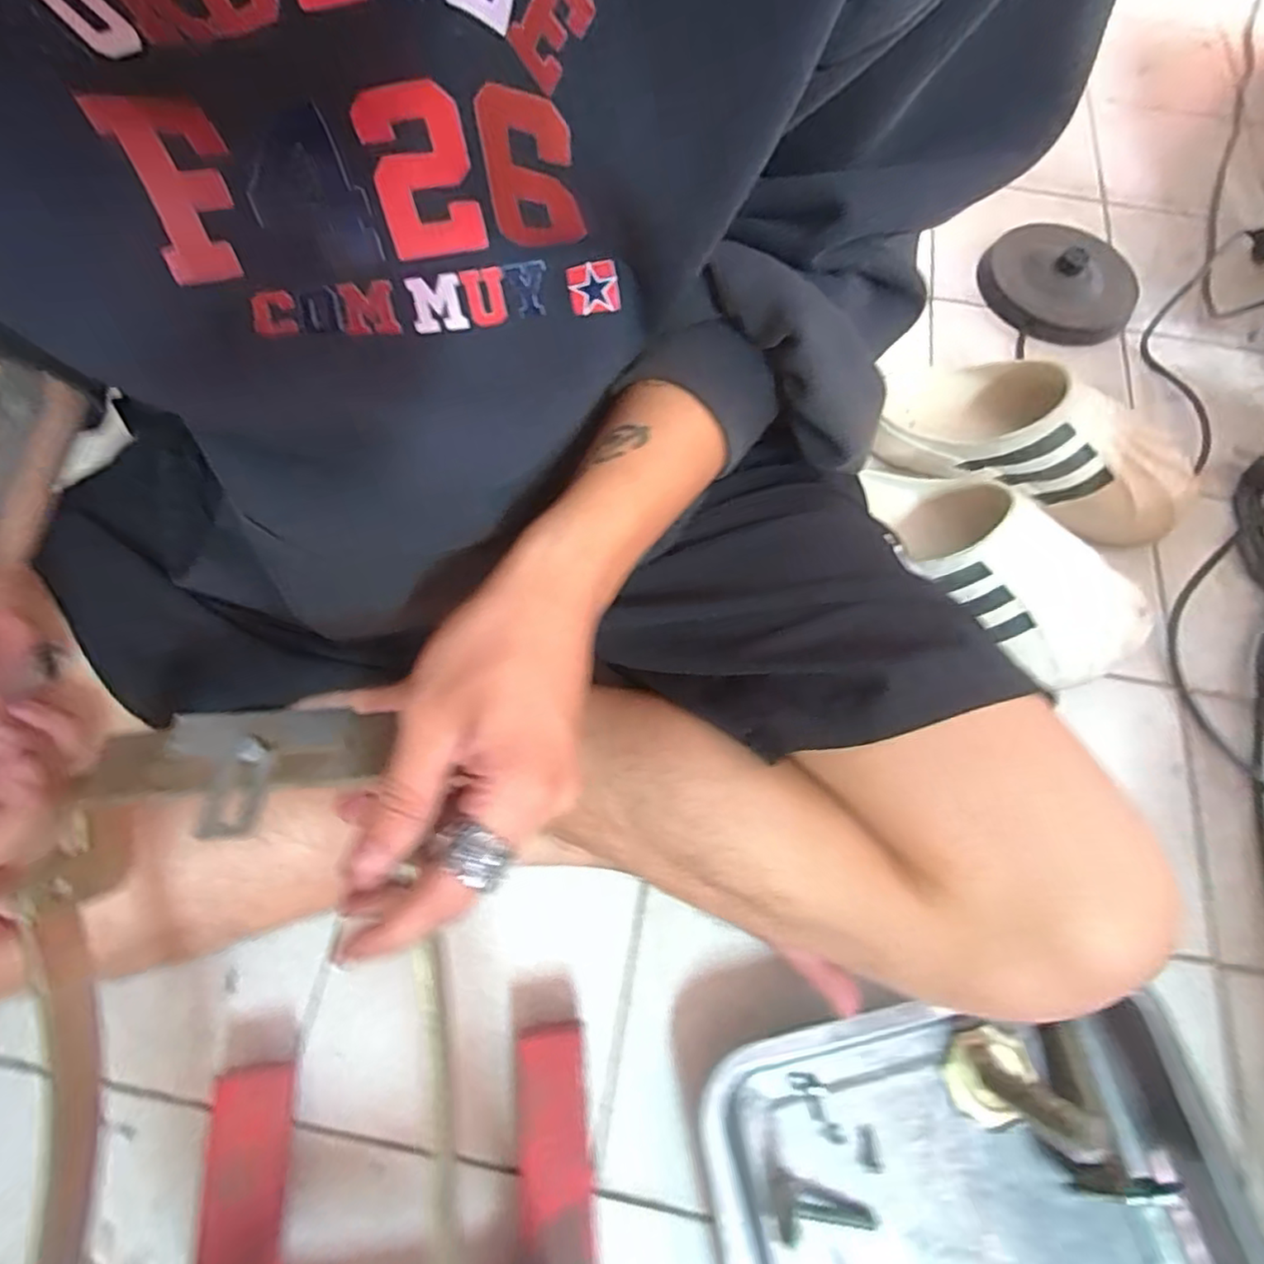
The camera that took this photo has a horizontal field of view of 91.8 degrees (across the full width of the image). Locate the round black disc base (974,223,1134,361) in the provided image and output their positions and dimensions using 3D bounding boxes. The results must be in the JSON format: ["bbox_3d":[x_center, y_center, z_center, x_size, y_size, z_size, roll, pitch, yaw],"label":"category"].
[{"bbox_3d":[0.453,-0.366,0.641,0.168,0.034,0.152,-20,71,-9],"label":"round black disc base"}]

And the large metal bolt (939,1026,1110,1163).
[{"bbox_3d":[0.228,0.269,0.354,0.050,0.078,0.052,1,69,-1],"label":"large metal bolt"}]

